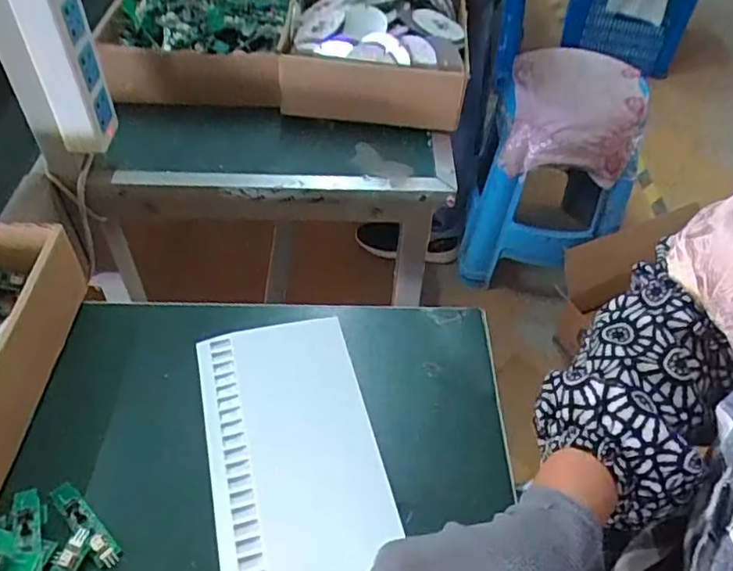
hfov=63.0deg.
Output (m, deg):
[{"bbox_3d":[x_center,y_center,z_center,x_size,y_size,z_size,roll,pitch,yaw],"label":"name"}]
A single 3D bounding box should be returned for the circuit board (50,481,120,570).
[{"bbox_3d":[-0.169,0.142,0.359,0.064,0.005,0.013,35,55,25],"label":"circuit board"}]

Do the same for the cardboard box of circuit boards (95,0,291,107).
[{"bbox_3d":[-0.190,-0.286,0.702,0.202,0.074,0.180,4,48,1],"label":"cardboard box of circuit boards"}]

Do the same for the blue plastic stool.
[{"bbox_3d":[0.421,-0.259,1.362,0.324,0.451,0.325,11,49,7],"label":"blue plastic stool"}]

